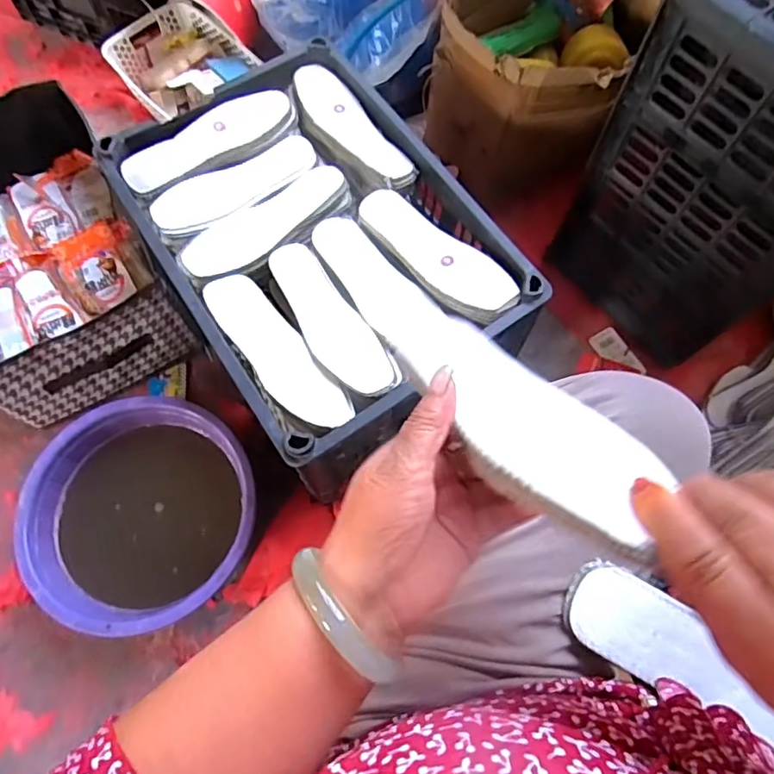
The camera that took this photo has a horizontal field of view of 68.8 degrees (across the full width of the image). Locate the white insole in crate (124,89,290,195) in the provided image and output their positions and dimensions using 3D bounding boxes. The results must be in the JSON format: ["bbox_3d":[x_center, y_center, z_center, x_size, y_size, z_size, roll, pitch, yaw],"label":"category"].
[{"bbox_3d":[-0.229,-0.317,0.726,0.224,0.026,0.059,-31,75,-12],"label":"white insole in crate"}]

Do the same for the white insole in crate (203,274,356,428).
[{"bbox_3d":[-0.124,-0.040,0.626,0.063,0.014,0.223,-35,76,-13],"label":"white insole in crate"}]

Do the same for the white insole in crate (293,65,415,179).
[{"bbox_3d":[-0.049,-0.341,0.730,0.058,0.013,0.211,-33,76,-13],"label":"white insole in crate"}]

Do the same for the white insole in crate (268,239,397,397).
[{"bbox_3d":[-0.069,-0.083,0.637,0.066,0.020,0.222,-30,73,-10],"label":"white insole in crate"}]

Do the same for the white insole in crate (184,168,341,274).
[{"bbox_3d":[-0.147,-0.206,0.690,0.219,0.014,0.066,-38,74,-12],"label":"white insole in crate"}]

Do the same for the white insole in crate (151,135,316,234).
[{"bbox_3d":[-0.190,-0.257,0.716,0.217,0.018,0.071,-30,75,-12],"label":"white insole in crate"}]

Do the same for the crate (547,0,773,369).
[{"bbox_3d":[0.468,-0.296,0.717,0.324,0.483,0.275,-40,77,-14],"label":"crate"}]

